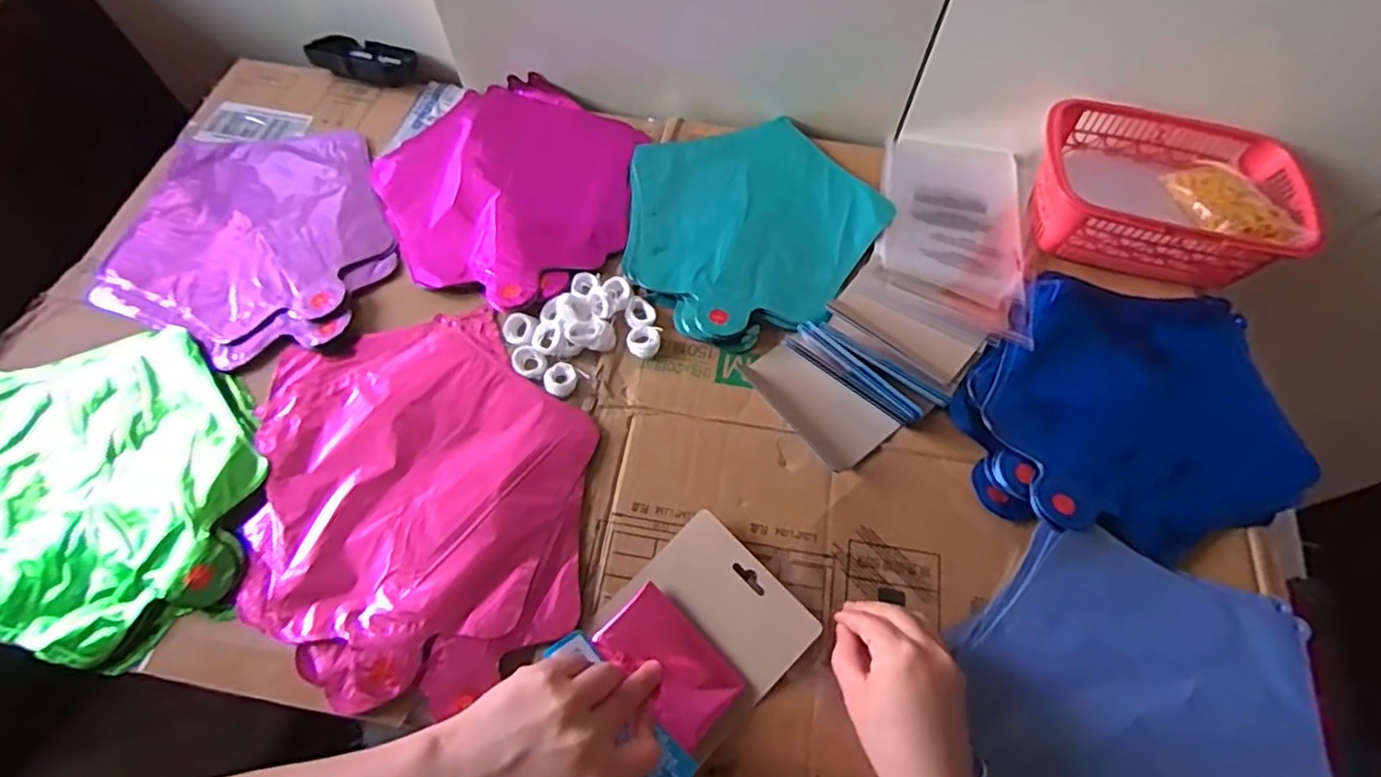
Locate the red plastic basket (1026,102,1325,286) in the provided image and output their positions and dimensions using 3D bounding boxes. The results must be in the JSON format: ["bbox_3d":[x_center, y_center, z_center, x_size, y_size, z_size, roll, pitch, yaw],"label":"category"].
[{"bbox_3d":[0.408,-0.171,0.572,0.207,0.073,0.141,10,63,3],"label":"red plastic basket"}]

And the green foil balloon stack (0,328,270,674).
[{"bbox_3d":[-0.430,0.069,0.465,0.244,0.028,0.226,3,63,0],"label":"green foil balloon stack"}]

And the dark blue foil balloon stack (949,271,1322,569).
[{"bbox_3d":[0.341,0.013,0.501,0.241,0.025,0.228,17,63,7],"label":"dark blue foil balloon stack"}]

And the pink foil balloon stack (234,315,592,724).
[{"bbox_3d":[-0.192,0.073,0.465,0.231,0.012,0.273,-6,63,-5],"label":"pink foil balloon stack"}]

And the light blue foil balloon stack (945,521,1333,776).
[{"bbox_3d":[0.293,0.204,0.408,0.221,0.016,0.218,-4,63,-4],"label":"light blue foil balloon stack"}]

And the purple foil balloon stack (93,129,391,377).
[{"bbox_3d":[-0.381,-0.135,0.566,0.231,0.014,0.248,-4,63,-4],"label":"purple foil balloon stack"}]

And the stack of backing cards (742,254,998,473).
[{"bbox_3d":[0.150,-0.030,0.517,0.188,0.031,0.119,-39,70,-20],"label":"stack of backing cards"}]

